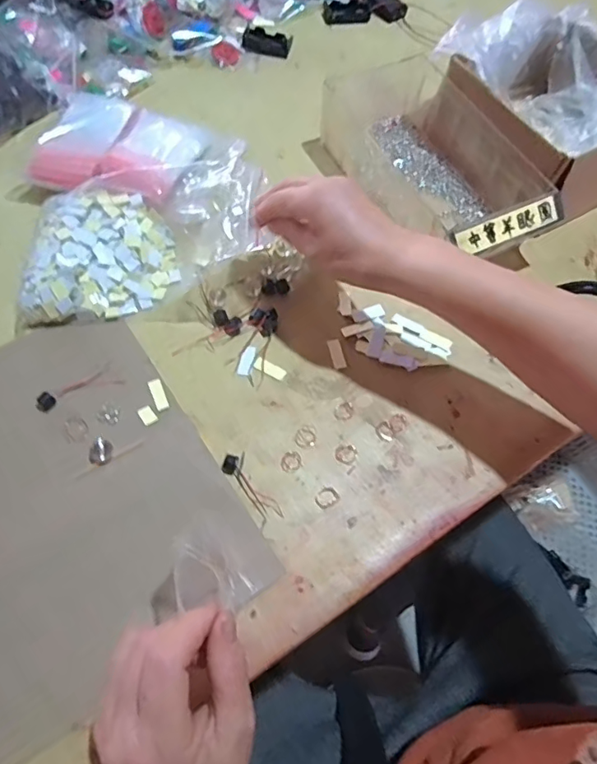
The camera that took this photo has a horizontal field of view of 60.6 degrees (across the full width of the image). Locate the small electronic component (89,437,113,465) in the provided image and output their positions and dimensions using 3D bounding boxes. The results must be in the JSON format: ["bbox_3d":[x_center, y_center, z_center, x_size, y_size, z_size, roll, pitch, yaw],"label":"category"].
[{"bbox_3d":[-0.146,0.052,0.378,0.016,0.007,0.018,29,64,11],"label":"small electronic component"}]

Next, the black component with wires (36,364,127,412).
[{"bbox_3d":[-0.174,0.007,0.404,0.064,0.006,0.023,-31,68,-18],"label":"black component with wires"}]

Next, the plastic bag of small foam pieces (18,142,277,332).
[{"bbox_3d":[-0.132,-0.147,0.467,0.272,0.042,0.146,-36,70,-20],"label":"plastic bag of small foam pieces"}]

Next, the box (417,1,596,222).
[{"bbox_3d":[0.255,-0.274,0.524,0.202,0.102,0.203,-25,66,-16],"label":"box"}]

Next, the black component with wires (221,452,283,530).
[{"bbox_3d":[-0.034,0.077,0.374,0.020,0.007,0.058,-30,68,-18],"label":"black component with wires"}]

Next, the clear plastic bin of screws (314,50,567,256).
[{"bbox_3d":[0.123,-0.218,0.505,0.122,0.071,0.258,-22,66,-15],"label":"clear plastic bin of screws"}]

